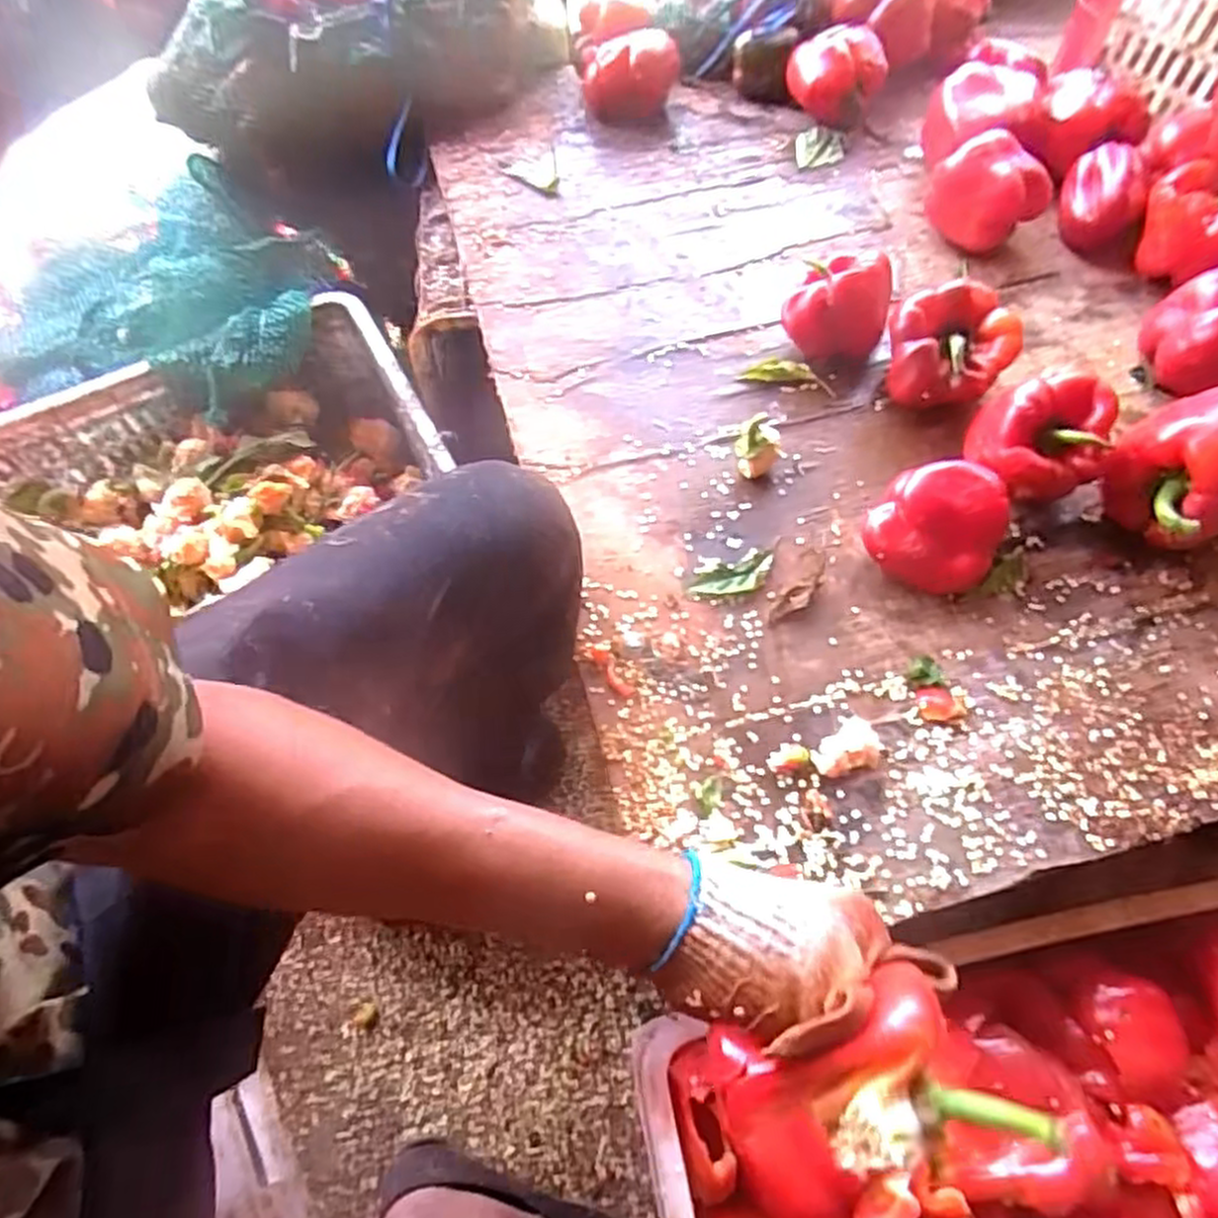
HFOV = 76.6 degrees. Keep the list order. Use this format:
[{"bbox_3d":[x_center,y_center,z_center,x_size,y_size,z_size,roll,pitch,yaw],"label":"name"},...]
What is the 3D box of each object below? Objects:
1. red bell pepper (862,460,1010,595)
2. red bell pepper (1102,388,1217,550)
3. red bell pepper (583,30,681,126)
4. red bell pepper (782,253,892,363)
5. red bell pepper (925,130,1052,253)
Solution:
[{"bbox_3d":[0.234,-0.057,0.553,0.090,0.068,0.069,18,62,10],"label":"red bell pepper"},{"bbox_3d":[0.416,-0.097,0.553,0.094,0.098,0.086,0,62,1],"label":"red bell pepper"},{"bbox_3d":[0.027,-0.592,0.862,0.107,0.061,0.064,-4,60,-3],"label":"red bell pepper"},{"bbox_3d":[0.193,-0.255,0.653,0.082,0.073,0.074,15,61,8],"label":"red bell pepper"},{"bbox_3d":[0.348,-0.384,0.720,0.089,0.084,0.073,-17,62,-10],"label":"red bell pepper"}]

